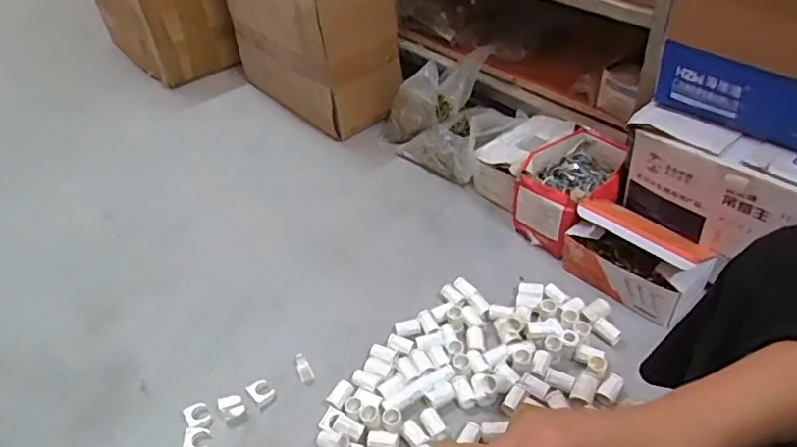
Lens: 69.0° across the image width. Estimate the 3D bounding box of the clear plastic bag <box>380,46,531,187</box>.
[{"bbox_3d":[0.125,-0.233,1.199,0.228,0.173,0.278,-31,47,-25],"label":"clear plastic bag"}]

